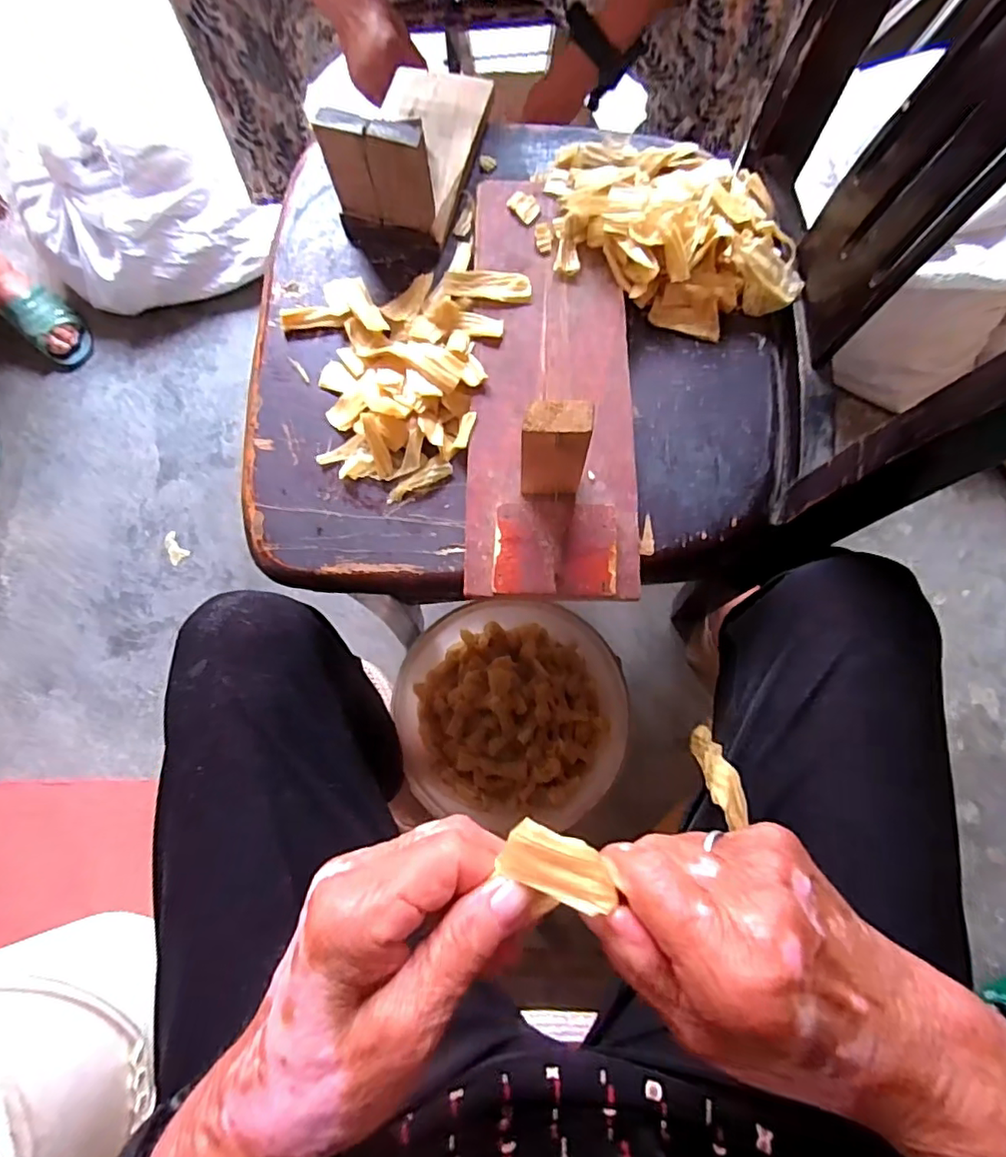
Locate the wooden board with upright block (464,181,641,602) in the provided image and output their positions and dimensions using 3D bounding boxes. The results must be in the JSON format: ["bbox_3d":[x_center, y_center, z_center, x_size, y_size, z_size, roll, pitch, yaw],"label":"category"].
[{"bbox_3d":[0.034,-0.162,0.401,0.119,0.090,0.344,0,76,2],"label":"wooden board with upright block"}]

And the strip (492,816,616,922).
[{"bbox_3d":[0.019,0.100,0.209,0.039,0.006,0.021,14,84,27],"label":"strip"}]

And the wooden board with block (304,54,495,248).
[{"bbox_3d":[-0.071,-0.362,0.466,0.084,0.085,0.156,16,77,6],"label":"wooden board with block"}]

